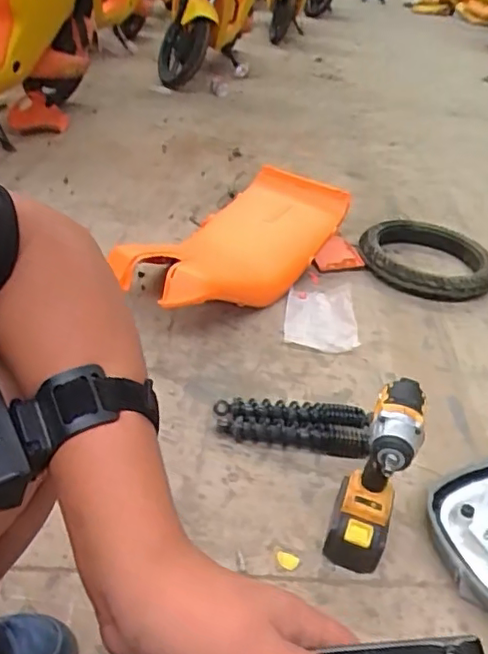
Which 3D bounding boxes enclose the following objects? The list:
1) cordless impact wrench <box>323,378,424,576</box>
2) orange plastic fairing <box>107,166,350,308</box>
[{"bbox_3d":[0.177,0.195,0.788,0.076,0.219,0.131,19,37,14],"label":"cordless impact wrench"},{"bbox_3d":[-0.019,-0.207,1.392,0.332,0.171,0.623,31,42,28],"label":"orange plastic fairing"}]

